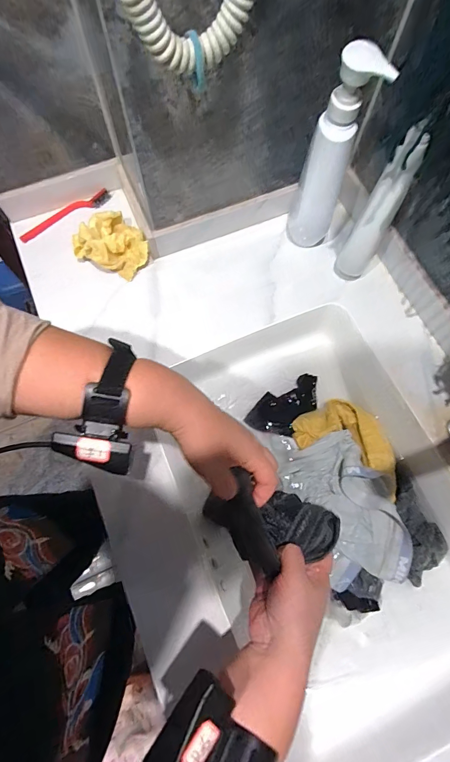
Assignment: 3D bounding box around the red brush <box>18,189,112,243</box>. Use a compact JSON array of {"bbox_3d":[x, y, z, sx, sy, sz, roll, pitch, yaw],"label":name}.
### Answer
[{"bbox_3d":[-0.272,-0.284,0.617,0.166,0.014,0.024,-33,74,-12],"label":"red brush"}]

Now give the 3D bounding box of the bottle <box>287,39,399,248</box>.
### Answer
[{"bbox_3d":[0.140,-0.295,0.491,0.064,0.267,0.065,14,70,4],"label":"bottle"}]

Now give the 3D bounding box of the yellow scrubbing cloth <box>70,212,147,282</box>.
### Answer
[{"bbox_3d":[-0.180,-0.214,0.575,0.101,0.049,0.102,-38,75,-14],"label":"yellow scrubbing cloth"}]

